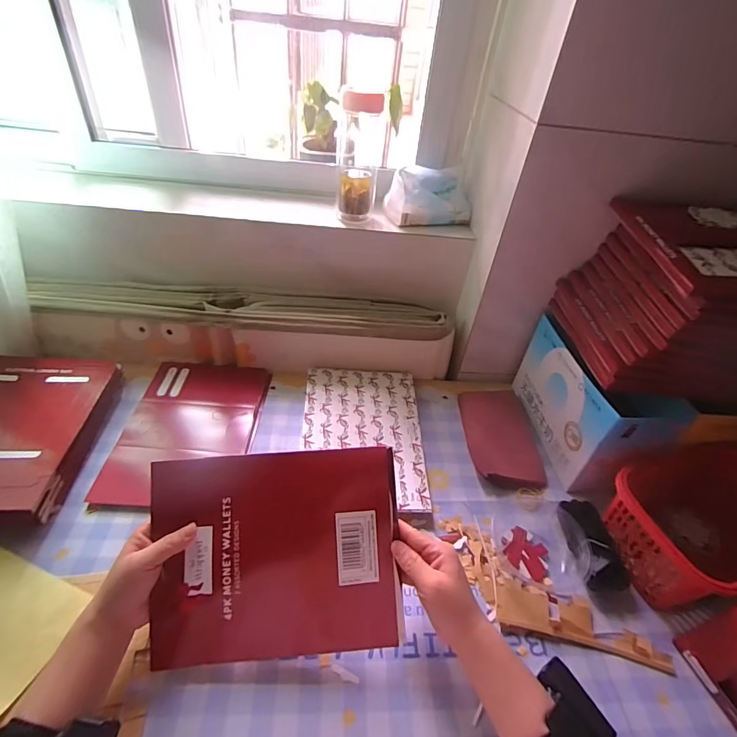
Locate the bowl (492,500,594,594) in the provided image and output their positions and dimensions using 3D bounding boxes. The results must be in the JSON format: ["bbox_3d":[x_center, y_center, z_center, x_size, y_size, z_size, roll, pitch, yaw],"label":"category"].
[{"bbox_3d":[0.221,0.210,0.526,0.113,0.038,0.121,4,42,-4],"label":"bowl"}]

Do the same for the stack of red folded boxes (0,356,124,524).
[{"bbox_3d":[-0.484,0.076,0.564,0.219,0.048,0.280,4,42,-4],"label":"stack of red folded boxes"}]

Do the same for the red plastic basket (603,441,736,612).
[{"bbox_3d":[0.412,0.192,0.528,0.236,0.119,0.156,-13,46,-22],"label":"red plastic basket"}]

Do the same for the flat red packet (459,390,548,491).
[{"bbox_3d":[0.213,0.105,0.672,0.112,0.010,0.193,3,42,-5],"label":"flat red packet"}]

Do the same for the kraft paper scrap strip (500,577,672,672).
[{"bbox_3d":[0.237,0.283,0.466,0.183,0.013,0.048,12,42,5],"label":"kraft paper scrap strip"}]

